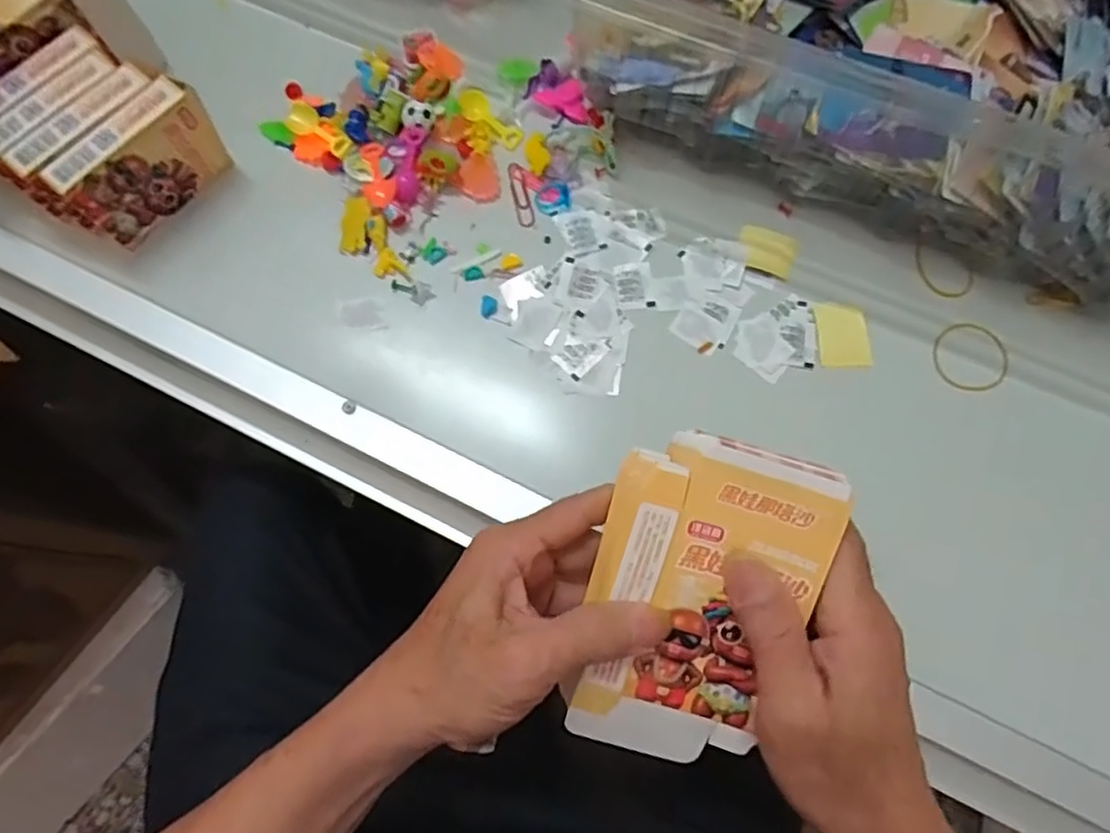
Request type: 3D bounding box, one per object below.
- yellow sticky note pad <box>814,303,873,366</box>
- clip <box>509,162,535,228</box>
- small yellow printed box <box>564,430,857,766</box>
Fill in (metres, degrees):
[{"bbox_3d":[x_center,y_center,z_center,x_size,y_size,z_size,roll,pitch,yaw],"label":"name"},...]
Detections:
[{"bbox_3d":[0.177,-0.051,0.410,0.030,0.004,0.040,1,74,1],"label":"yellow sticky note pad"},{"bbox_3d":[-0.023,-0.147,0.441,0.011,0.004,0.049,-13,74,-3],"label":"clip"},{"bbox_3d":[0.061,0.082,0.291,0.089,0.014,0.145,14,100,3],"label":"small yellow printed box"}]

